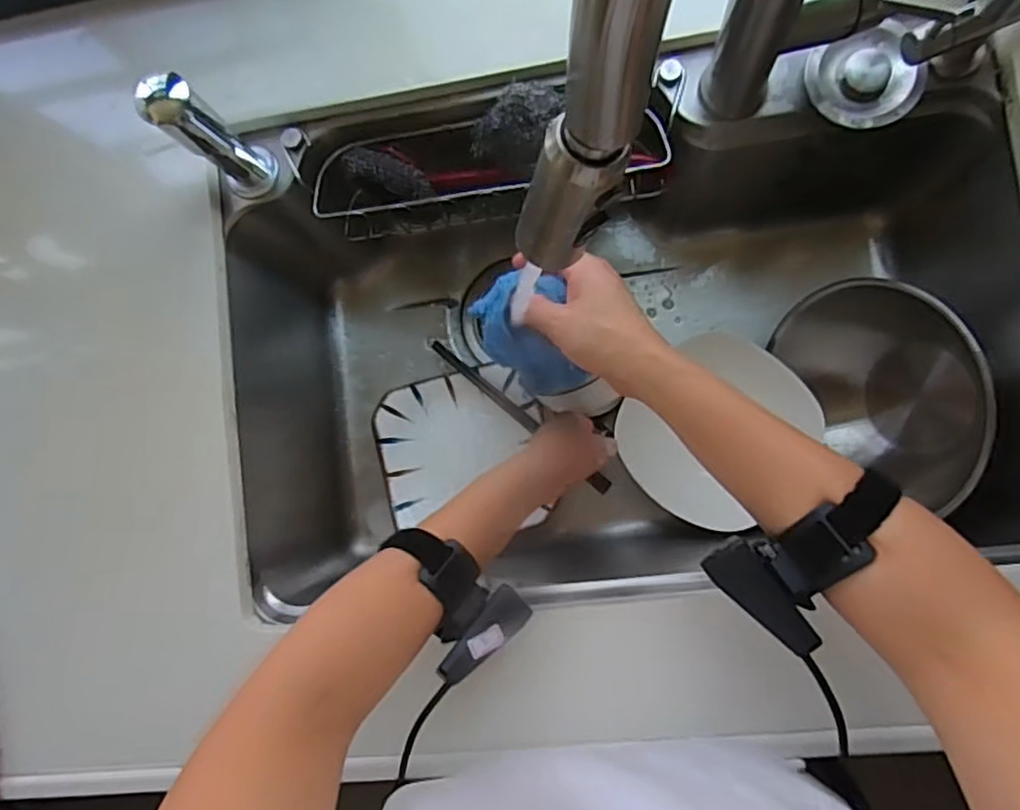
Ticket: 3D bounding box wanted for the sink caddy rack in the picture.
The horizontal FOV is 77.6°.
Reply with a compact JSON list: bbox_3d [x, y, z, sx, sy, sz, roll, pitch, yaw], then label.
[{"bbox_3d":[-0.019,-0.218,0.566,0.328,0.107,0.089,-10,84,6],"label":"sink caddy rack"}]

